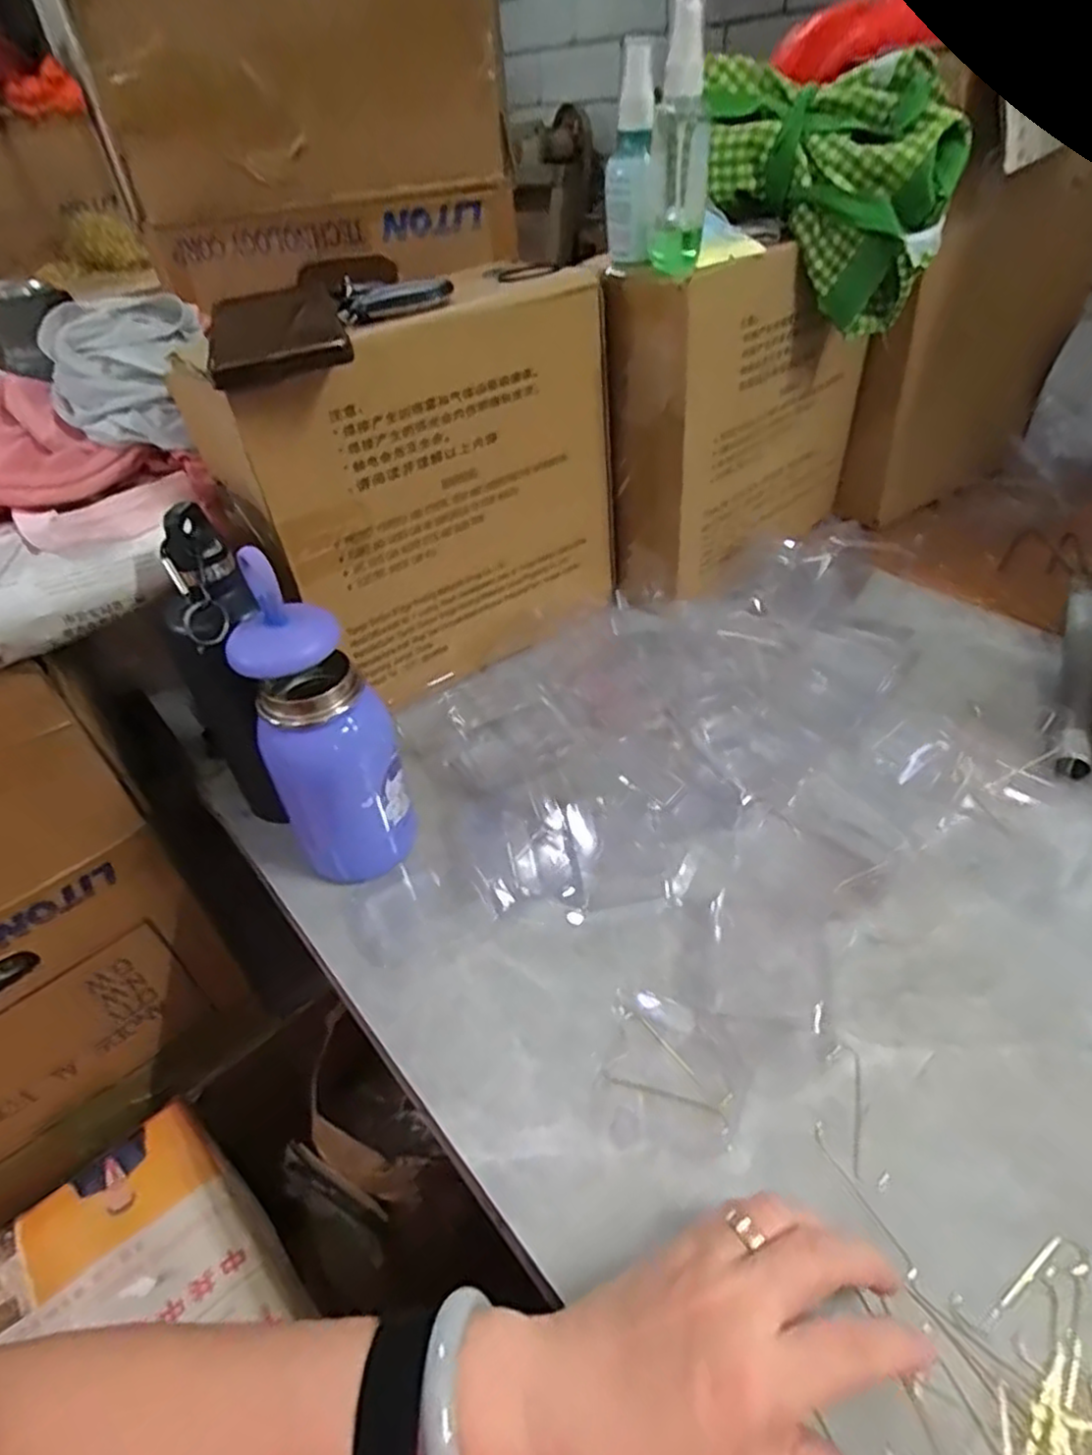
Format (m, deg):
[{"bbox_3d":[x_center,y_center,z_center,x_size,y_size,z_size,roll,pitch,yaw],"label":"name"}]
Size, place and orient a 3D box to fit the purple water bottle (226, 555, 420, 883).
[{"bbox_3d":[-0.130,0.006,0.434,0.073,0.183,0.080,-26,46,-24],"label":"purple water bottle"}]

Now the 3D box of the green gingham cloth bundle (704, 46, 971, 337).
[{"bbox_3d":[0.198,-0.394,0.546,0.188,0.150,0.091,4,42,10],"label":"green gingham cloth bundle"}]

